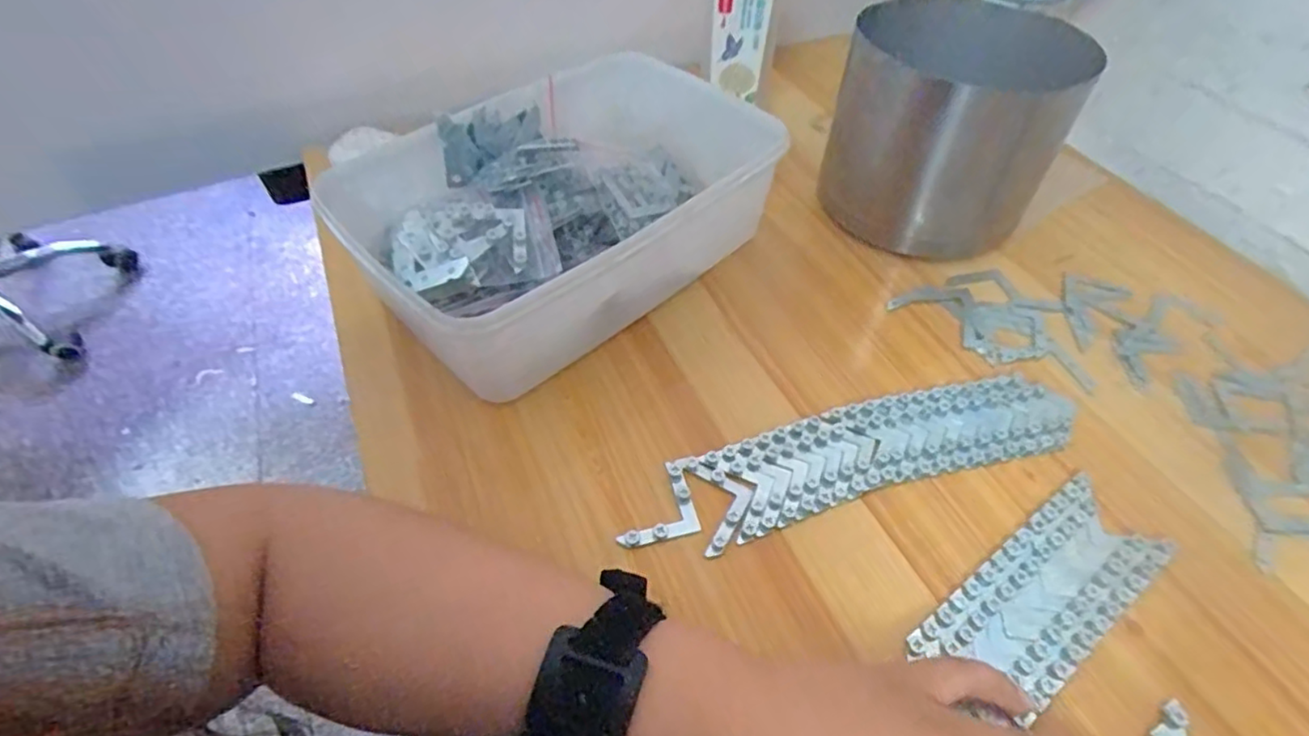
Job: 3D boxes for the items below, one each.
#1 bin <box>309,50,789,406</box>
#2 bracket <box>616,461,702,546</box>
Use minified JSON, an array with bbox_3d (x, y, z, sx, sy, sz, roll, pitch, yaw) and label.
[{"bbox_3d":[-0.056,-0.103,0.422,0.261,0.087,0.184,-36,57,-26],"label":"bin"},{"bbox_3d":[-0.001,0.070,0.329,0.041,0.004,0.041,-11,50,-8],"label":"bracket"}]

